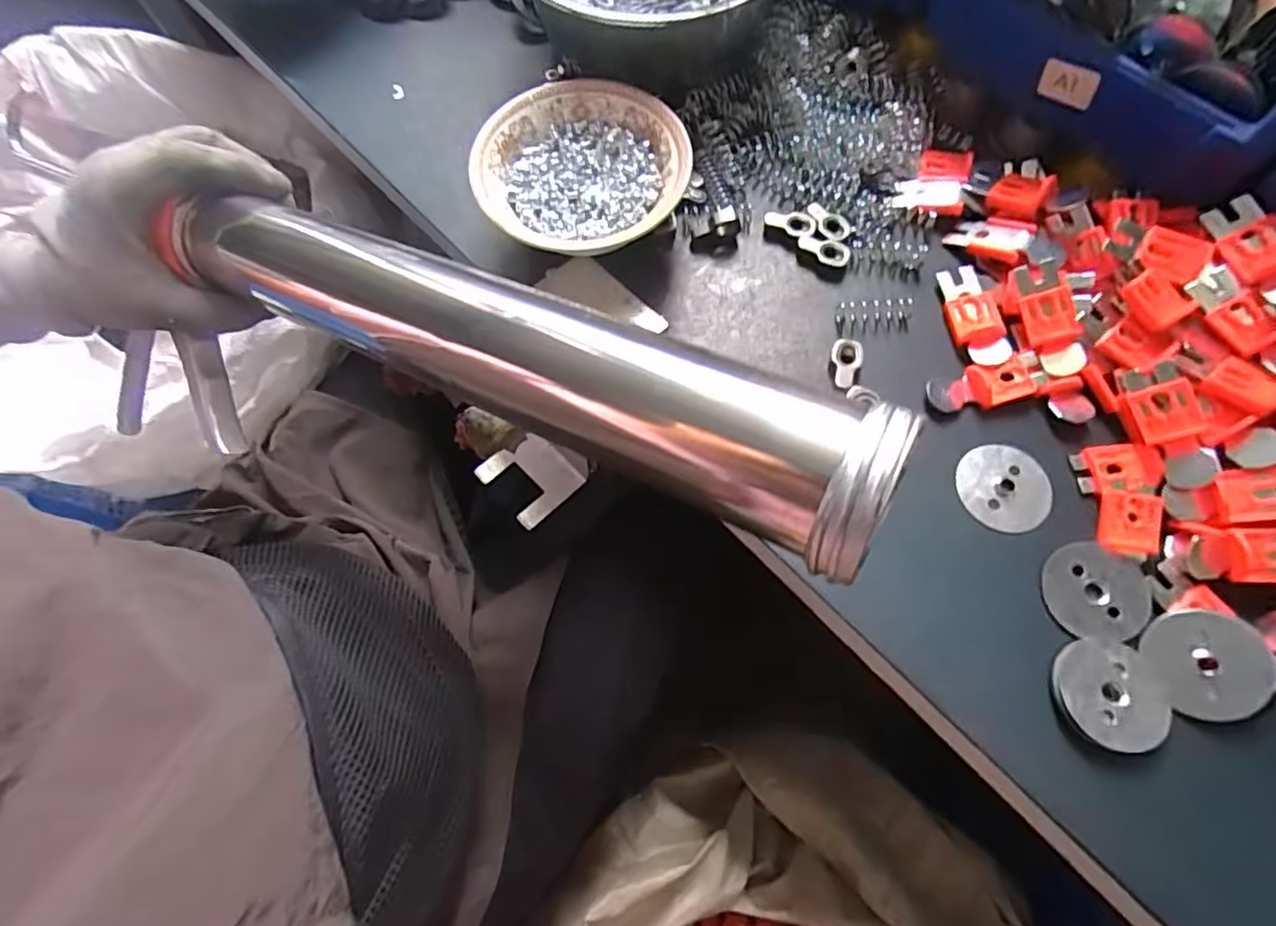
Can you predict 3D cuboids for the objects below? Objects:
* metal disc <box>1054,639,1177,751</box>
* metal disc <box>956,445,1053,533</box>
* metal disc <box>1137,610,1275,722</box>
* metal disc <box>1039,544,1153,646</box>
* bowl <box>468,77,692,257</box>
[{"bbox_3d":[0.211,0.103,0.269,0.044,0.005,0.045,-1,70,2],"label":"metal disc"},{"bbox_3d":[0.189,0.012,0.312,0.046,0.004,0.043,-1,70,2],"label":"metal disc"},{"bbox_3d":[0.254,0.090,0.271,0.048,0.005,0.045,-5,73,17],"label":"metal disc"},{"bbox_3d":[0.219,0.062,0.290,0.045,0.004,0.046,-1,70,2],"label":"metal disc"},{"bbox_3d":[-0.031,-0.166,0.359,0.120,0.044,0.112,4,71,3],"label":"bowl"}]

